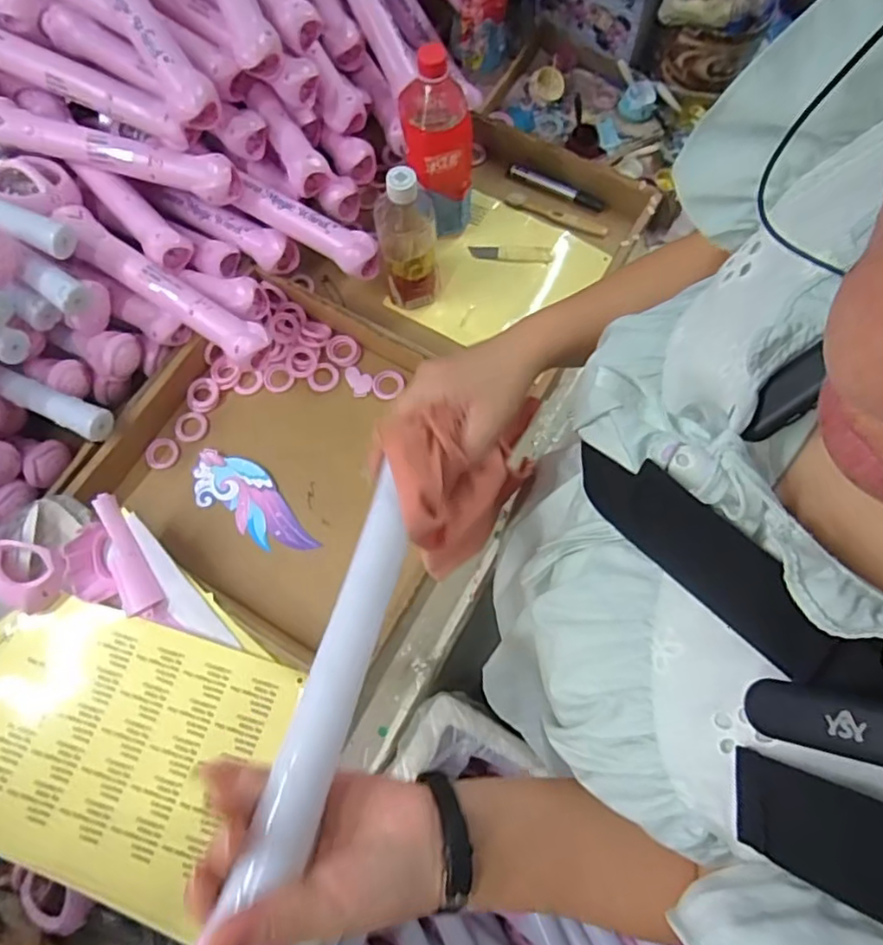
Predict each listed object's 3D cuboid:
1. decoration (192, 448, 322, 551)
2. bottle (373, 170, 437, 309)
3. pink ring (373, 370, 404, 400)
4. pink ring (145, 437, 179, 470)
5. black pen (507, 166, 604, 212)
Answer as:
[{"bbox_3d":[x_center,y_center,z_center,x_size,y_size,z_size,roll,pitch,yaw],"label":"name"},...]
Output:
[{"bbox_3d":[-0.211,0.034,0.685,0.166,0.008,0.071,32,76,8],"label":"decoration"},{"bbox_3d":[-0.038,-0.254,0.677,0.061,0.187,0.050,-5,73,-2],"label":"bottle"},{"bbox_3d":[-0.063,-0.105,0.727,0.038,0.012,0.035,0,73,-1],"label":"pink ring"},{"bbox_3d":[-0.326,-0.023,0.703,0.037,0.004,0.038,0,73,-1],"label":"pink ring"},{"bbox_3d":[0.151,-0.374,0.797,0.132,0.009,0.020,24,75,6],"label":"black pen"}]

